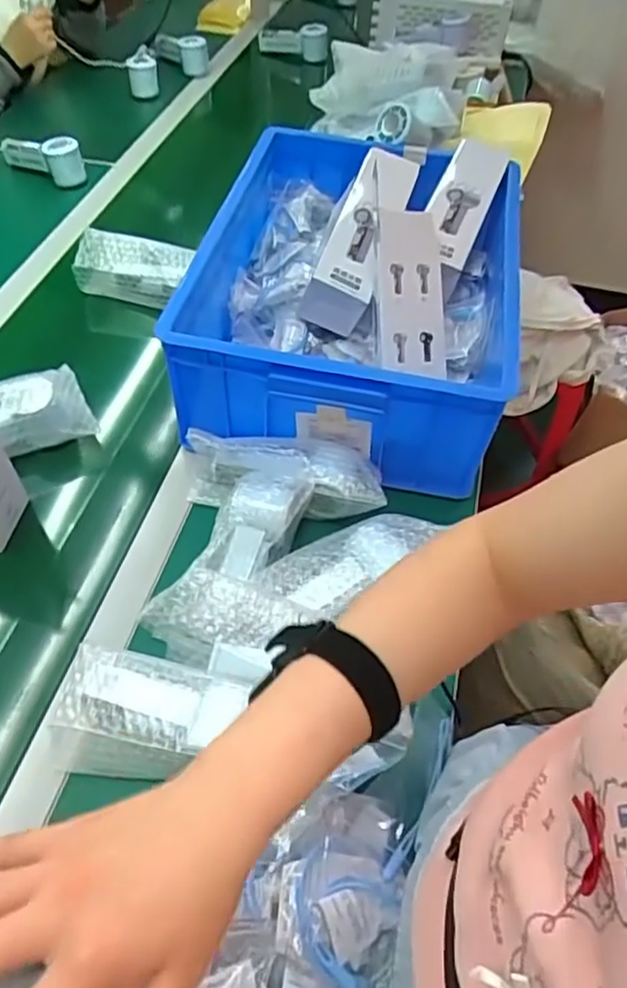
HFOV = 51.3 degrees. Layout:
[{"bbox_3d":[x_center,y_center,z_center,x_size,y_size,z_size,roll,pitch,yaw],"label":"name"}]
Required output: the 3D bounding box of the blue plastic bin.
[{"bbox_3d":[0.067,-0.251,0.788,0.368,0.148,0.470,10,53,6],"label":"blue plastic bin"}]

